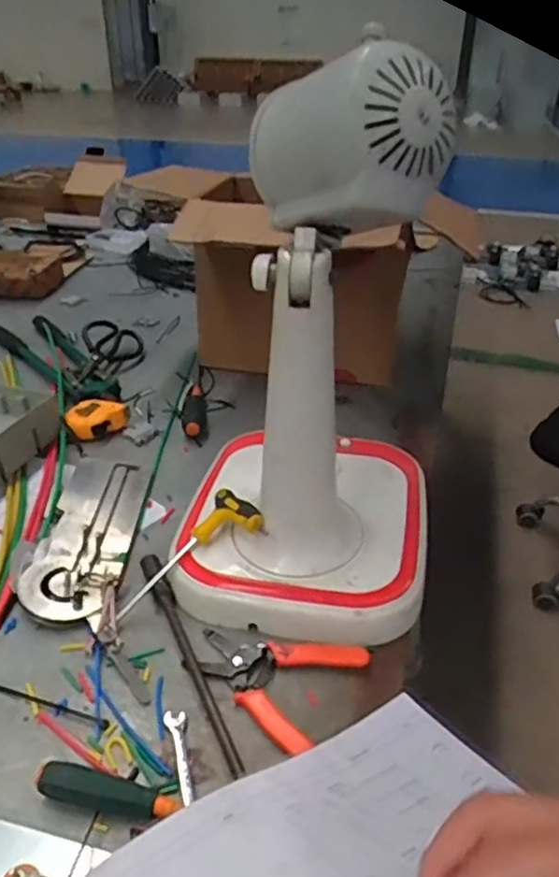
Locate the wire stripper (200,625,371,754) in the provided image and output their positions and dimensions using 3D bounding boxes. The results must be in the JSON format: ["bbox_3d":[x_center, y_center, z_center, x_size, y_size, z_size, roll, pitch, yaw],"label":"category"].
[{"bbox_3d":[-0.010,0.194,0.532,0.134,0.012,0.103,18,37,27],"label":"wire stripper"}]

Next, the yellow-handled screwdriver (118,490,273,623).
[{"bbox_3d":[-0.087,0.111,0.596,0.159,0.027,0.070,-41,39,2],"label":"yellow-handled screwdriver"}]

